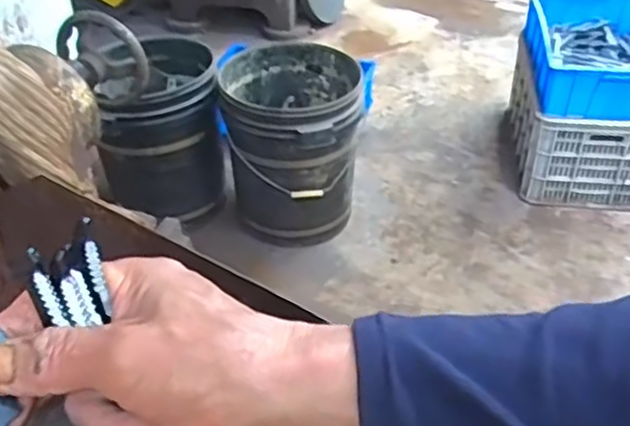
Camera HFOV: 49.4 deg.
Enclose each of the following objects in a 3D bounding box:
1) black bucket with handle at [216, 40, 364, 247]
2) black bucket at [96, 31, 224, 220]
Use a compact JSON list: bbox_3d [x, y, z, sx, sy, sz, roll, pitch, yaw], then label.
[{"bbox_3d":[-0.062,-0.164,1.797,0.335,0.415,0.360,-1,39,0],"label":"black bucket with handle"},{"bbox_3d":[-0.418,-0.224,1.854,0.320,0.360,0.361,-11,40,-12],"label":"black bucket"}]

